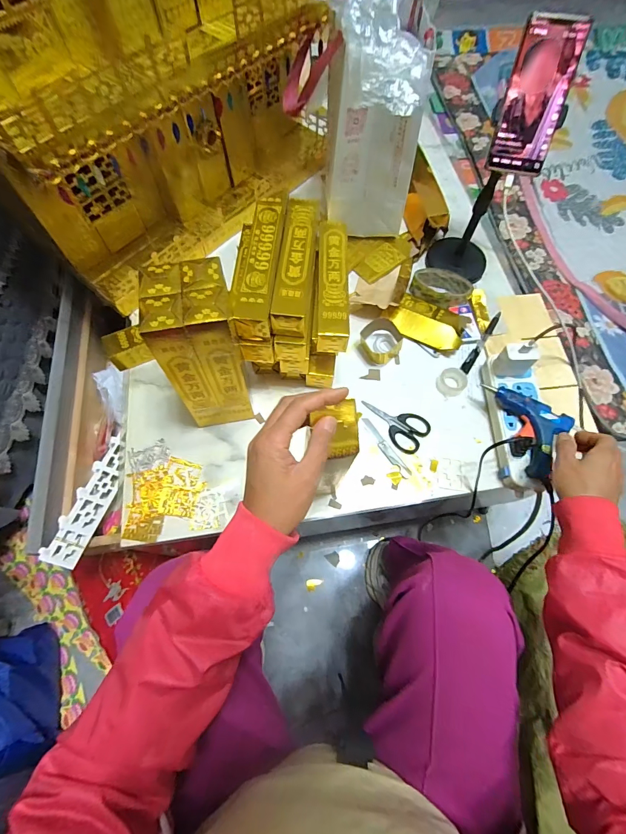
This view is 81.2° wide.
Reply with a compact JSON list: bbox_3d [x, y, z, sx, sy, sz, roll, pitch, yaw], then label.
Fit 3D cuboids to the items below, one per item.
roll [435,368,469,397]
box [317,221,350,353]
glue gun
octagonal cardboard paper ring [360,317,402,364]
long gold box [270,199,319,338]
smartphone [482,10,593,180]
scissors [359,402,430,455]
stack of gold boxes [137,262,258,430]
[{"bbox_3d":[0.224,-0.056,0.589,0.046,0.019,0.042,0,67,-1],"label":"roll"},{"bbox_3d":[0.030,-0.195,0.536,0.043,0.044,0.206,2,67,0],"label":"box"},{"bbox_3d":[0.288,0.013,0.513,0.119,0.024,0.099,33,70,13],"label":"glue gun"},{"bbox_3d":[0.112,-0.122,0.605,0.062,0.036,0.058,-28,70,-12],"label":"octagonal cardboard paper ring"},{"bbox_3d":[-0.021,-0.206,0.499,0.046,0.045,0.204,5,67,1],"label":"long gold box"},{"bbox_3d":[0.285,-0.406,0.468,0.076,0.156,0.014,9,26,3],"label":"smartphone"},{"bbox_3d":[0.125,0.008,0.571,0.108,0.006,0.062,34,70,13],"label":"scissors"},{"bbox_3d":[-0.134,-0.077,0.480,0.086,0.250,0.091,-6,67,-4],"label":"stack of gold boxes"}]

